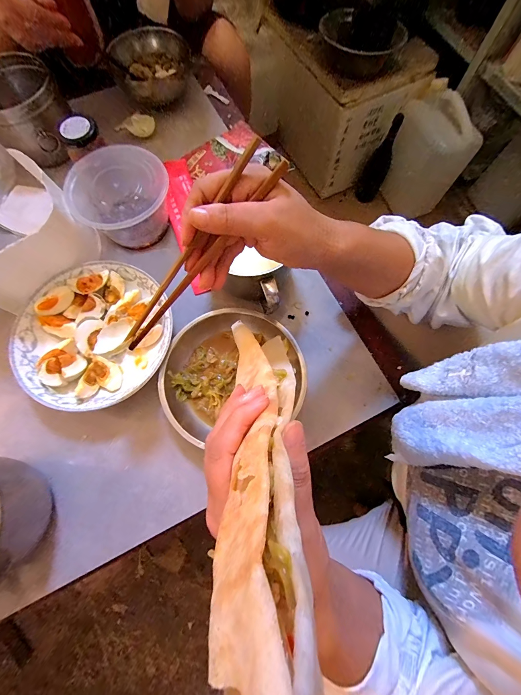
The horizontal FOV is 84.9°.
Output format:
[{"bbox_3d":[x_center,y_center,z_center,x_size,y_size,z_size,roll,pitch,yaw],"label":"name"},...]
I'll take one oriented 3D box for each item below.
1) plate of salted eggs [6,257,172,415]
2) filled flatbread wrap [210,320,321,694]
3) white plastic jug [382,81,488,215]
[{"bbox_3d":[-0.232,-0.020,0.402,0.208,0.033,0.205,0,75,-1],"label":"plate of salted eggs"},{"bbox_3d":[0.002,0.048,0.184,0.048,0.261,0.028,2,113,0],"label":"filled flatbread wrap"},{"bbox_3d":[0.514,-0.587,0.899,0.225,0.315,0.124,30,76,7],"label":"white plastic jug"}]

